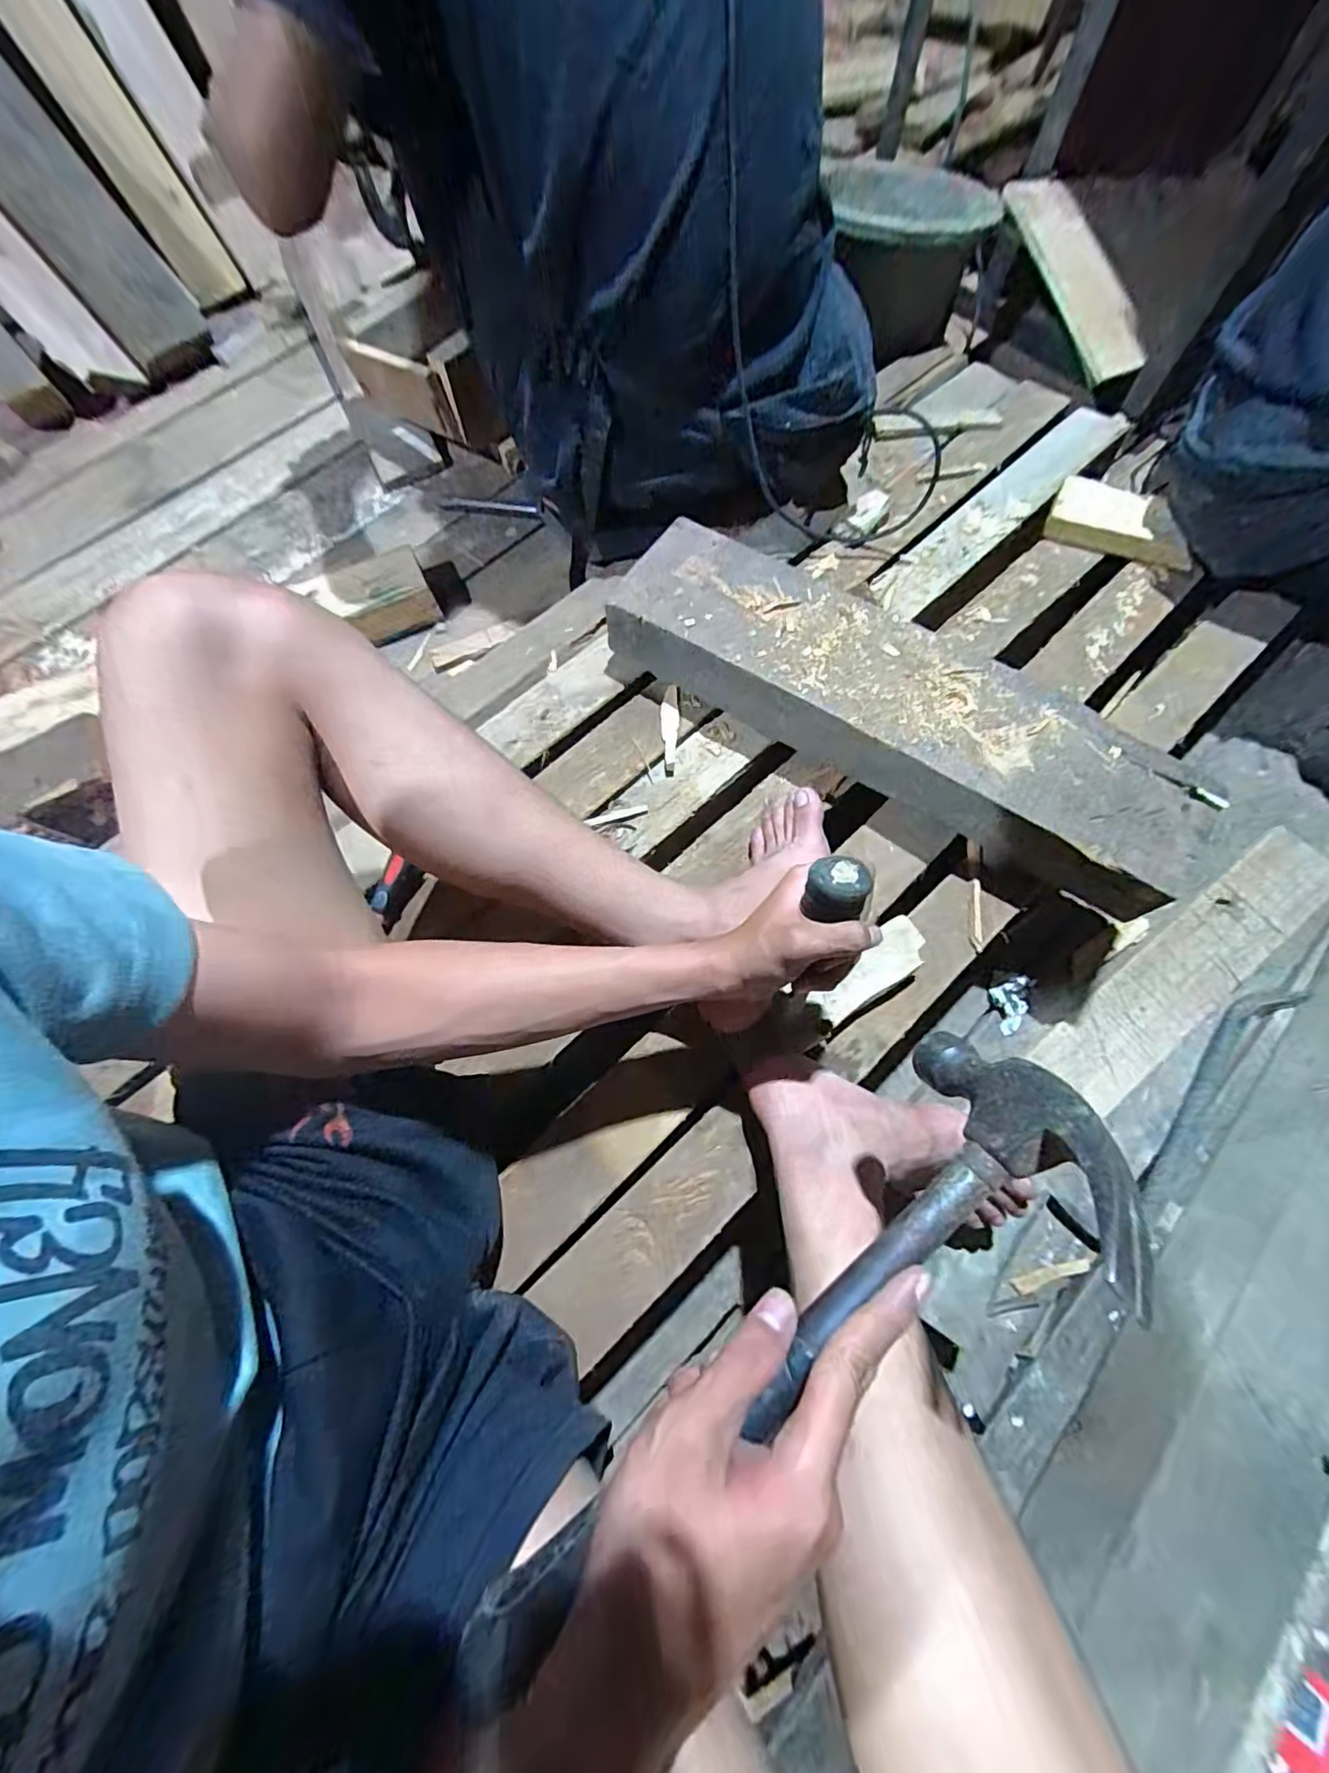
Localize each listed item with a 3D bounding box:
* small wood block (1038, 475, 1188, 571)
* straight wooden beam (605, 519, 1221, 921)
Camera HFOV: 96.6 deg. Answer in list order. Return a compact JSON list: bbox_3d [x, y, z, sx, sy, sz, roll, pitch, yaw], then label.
[{"bbox_3d":[0.540,-0.428,0.698,0.162,0.030,0.086,23,72,11],"label":"small wood block"},{"bbox_3d":[0.206,-0.174,0.585,0.570,0.087,0.162,32,74,13],"label":"straight wooden beam"}]

